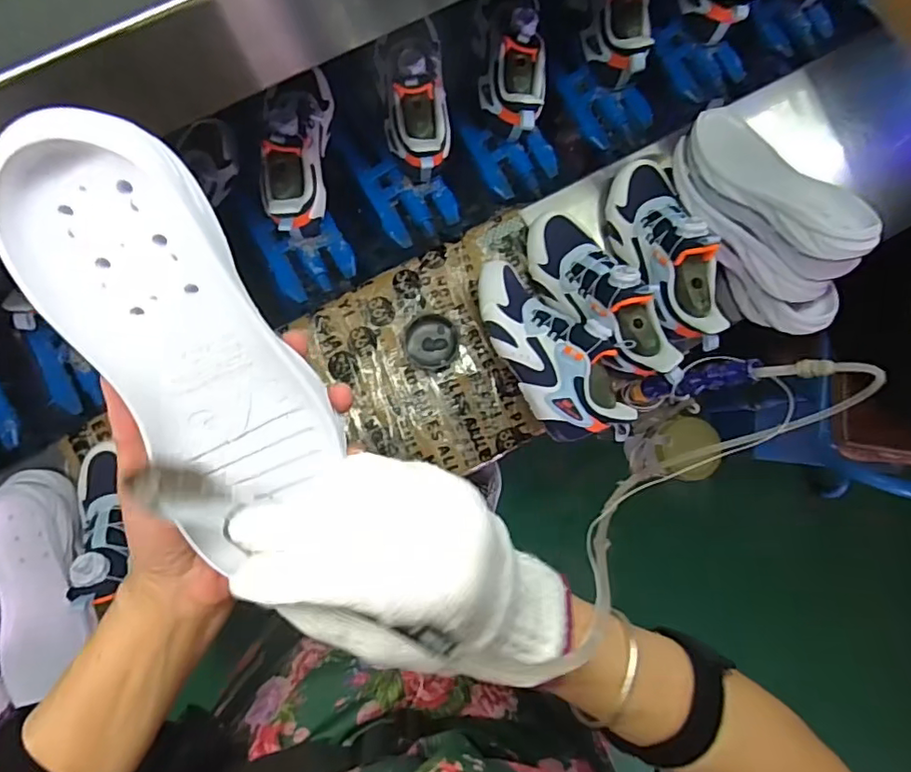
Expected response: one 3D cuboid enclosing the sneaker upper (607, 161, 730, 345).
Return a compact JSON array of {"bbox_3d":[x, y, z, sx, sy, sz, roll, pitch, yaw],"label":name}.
[{"bbox_3d":[0.231,-0.153,0.595,0.073,0.093,0.225,-17,70,-4],"label":"sneaker upper"}]

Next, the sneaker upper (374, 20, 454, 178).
[{"bbox_3d":[-0.048,-0.331,0.639,0.073,0.099,0.197,-7,72,-4],"label":"sneaker upper"}]

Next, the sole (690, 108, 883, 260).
[{"bbox_3d":[0.315,-0.200,0.555,0.069,0.027,0.211,-34,65,-5],"label":"sole"}]

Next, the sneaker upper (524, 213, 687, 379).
[{"bbox_3d":[0.156,-0.107,0.587,0.081,0.079,0.229,-35,70,-5],"label":"sneaker upper"}]

